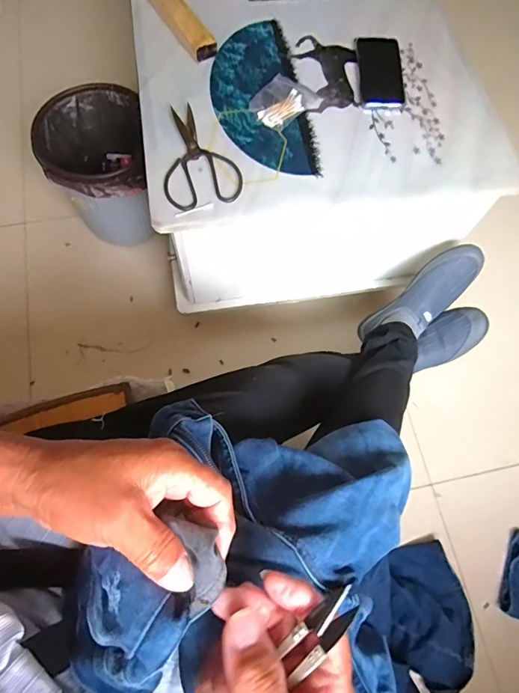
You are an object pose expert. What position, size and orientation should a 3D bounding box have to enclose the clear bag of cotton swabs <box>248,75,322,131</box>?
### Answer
[{"bbox_3d":[0.040,-0.404,0.700,0.085,0.018,0.107,33,72,9],"label":"clear bag of cotton swabs"}]

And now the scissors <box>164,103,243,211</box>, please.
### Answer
[{"bbox_3d":[-0.101,-0.296,0.653,0.116,0.011,0.194,-16,72,-8],"label":"scissors"}]

